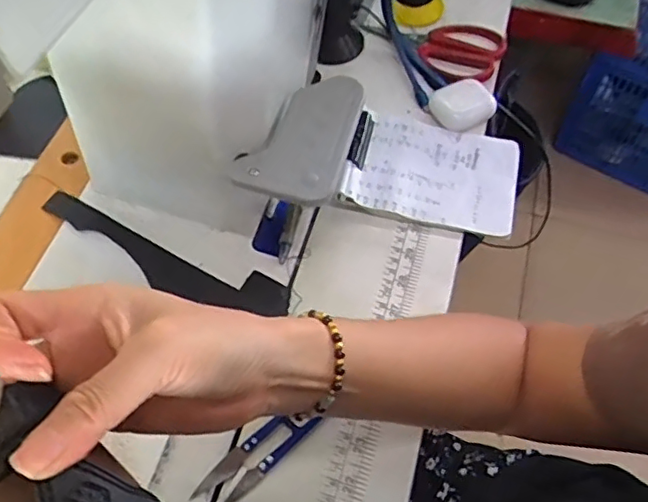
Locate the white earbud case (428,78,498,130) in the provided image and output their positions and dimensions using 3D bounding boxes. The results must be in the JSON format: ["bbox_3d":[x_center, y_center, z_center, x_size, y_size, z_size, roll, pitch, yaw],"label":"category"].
[{"bbox_3d":[0.124,-0.135,0.535,0.047,0.019,0.047,-22,60,-12],"label":"white earbud case"}]

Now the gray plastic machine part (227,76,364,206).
[{"bbox_3d":[-0.016,-0.081,0.404,0.068,0.012,0.105,12,59,9],"label":"gray plastic machine part"}]

